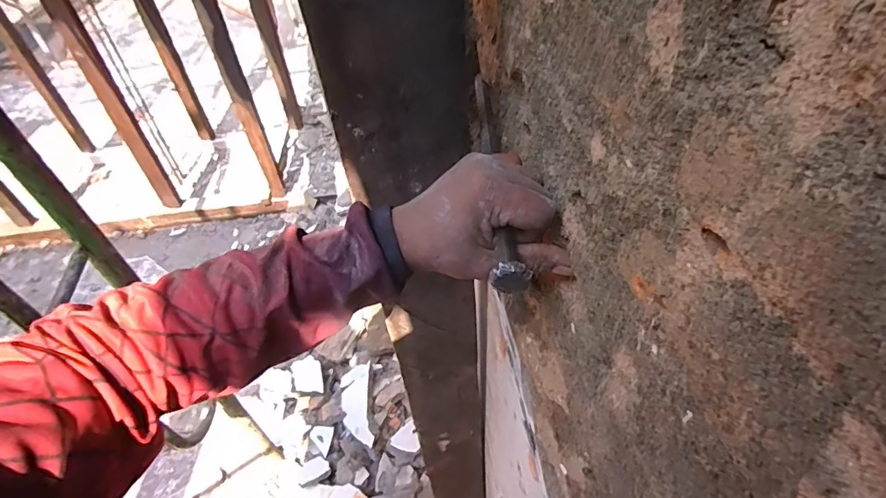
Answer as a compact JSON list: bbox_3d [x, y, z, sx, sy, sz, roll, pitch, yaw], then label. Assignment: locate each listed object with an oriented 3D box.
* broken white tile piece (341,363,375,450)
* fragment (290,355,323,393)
[{"bbox_3d":[-0.259,0.474,1.418,0.111,0.023,0.272,-33,39,18],"label":"broken white tile piece"},{"bbox_3d":[-0.439,0.412,1.527,0.092,0.026,0.148,-20,47,-14],"label":"fragment"}]

